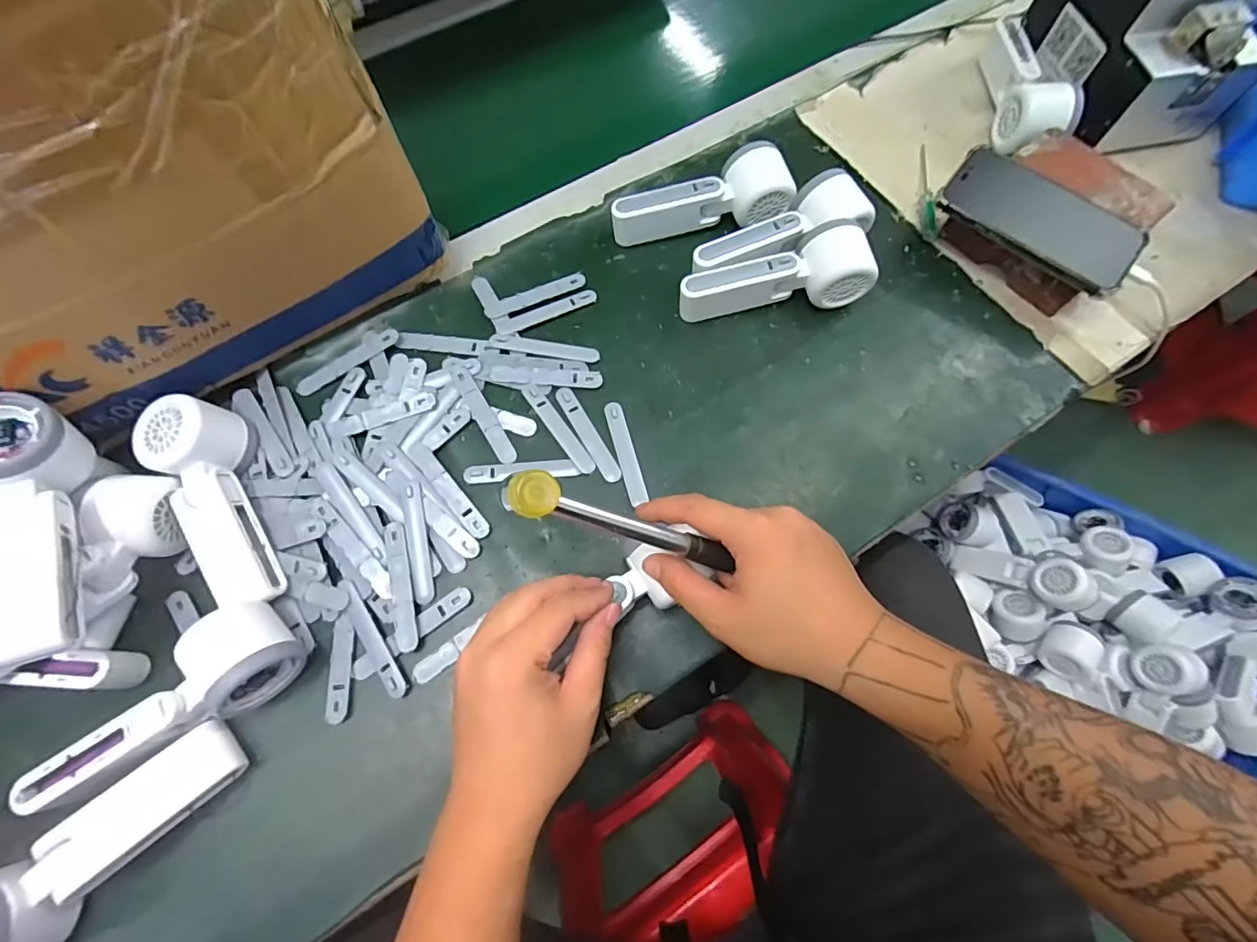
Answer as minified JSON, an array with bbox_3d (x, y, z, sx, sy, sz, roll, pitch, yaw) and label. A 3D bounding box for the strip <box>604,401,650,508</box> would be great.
[{"bbox_3d":[-0.002,-0.016,0.437,0.015,0.004,0.091,-15,71,-5],"label":"strip"}]

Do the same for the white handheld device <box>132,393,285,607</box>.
[{"bbox_3d":[-0.304,0.025,0.392,0.057,0.053,0.158,-24,72,-8],"label":"white handheld device"}]

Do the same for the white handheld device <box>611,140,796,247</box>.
[{"bbox_3d":[0.066,-0.245,0.494,0.163,0.049,0.061,-15,71,-5],"label":"white handheld device"}]

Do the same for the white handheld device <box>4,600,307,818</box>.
[{"bbox_3d":[-0.299,0.155,0.348,0.157,0.051,0.061,-41,76,-13],"label":"white handheld device"}]

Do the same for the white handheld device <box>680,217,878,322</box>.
[{"bbox_3d":[0.124,-0.171,0.466,0.160,0.051,0.059,-8,71,-2],"label":"white handheld device"}]

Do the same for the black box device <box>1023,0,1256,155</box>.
[{"bbox_3d":[0.504,-0.428,0.497,0.148,0.125,0.175,-3,71,-1],"label":"black box device"}]

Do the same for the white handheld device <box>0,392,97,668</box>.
[{"bbox_3d":[-0.375,0.033,0.333,0.048,0.056,0.165,-16,70,-5],"label":"white handheld device"}]

